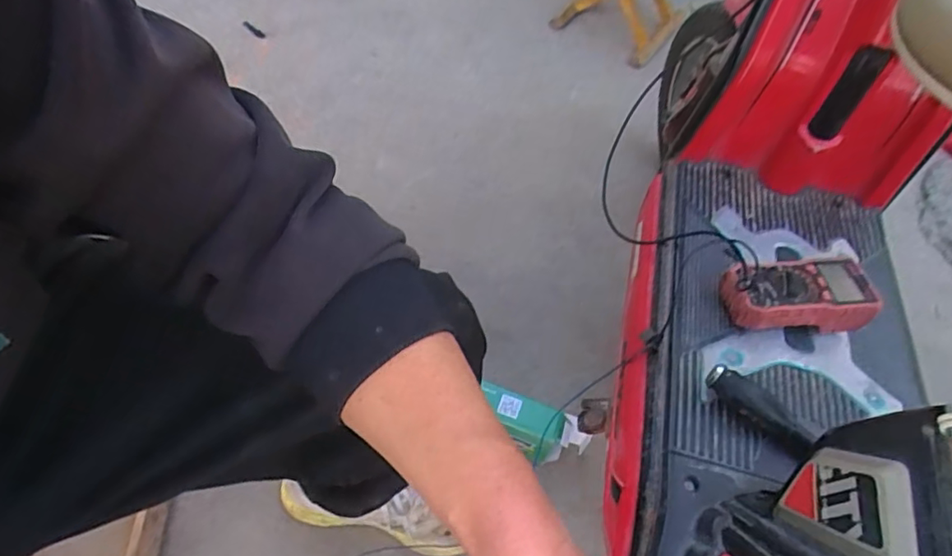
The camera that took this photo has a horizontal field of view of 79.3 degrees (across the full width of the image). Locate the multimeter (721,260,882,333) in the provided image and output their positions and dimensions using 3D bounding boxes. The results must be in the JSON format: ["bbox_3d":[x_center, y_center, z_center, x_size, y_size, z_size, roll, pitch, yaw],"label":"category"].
[{"bbox_3d":[0.321,0.020,0.582,0.141,0.049,0.071,-2,53,-5],"label":"multimeter"}]

